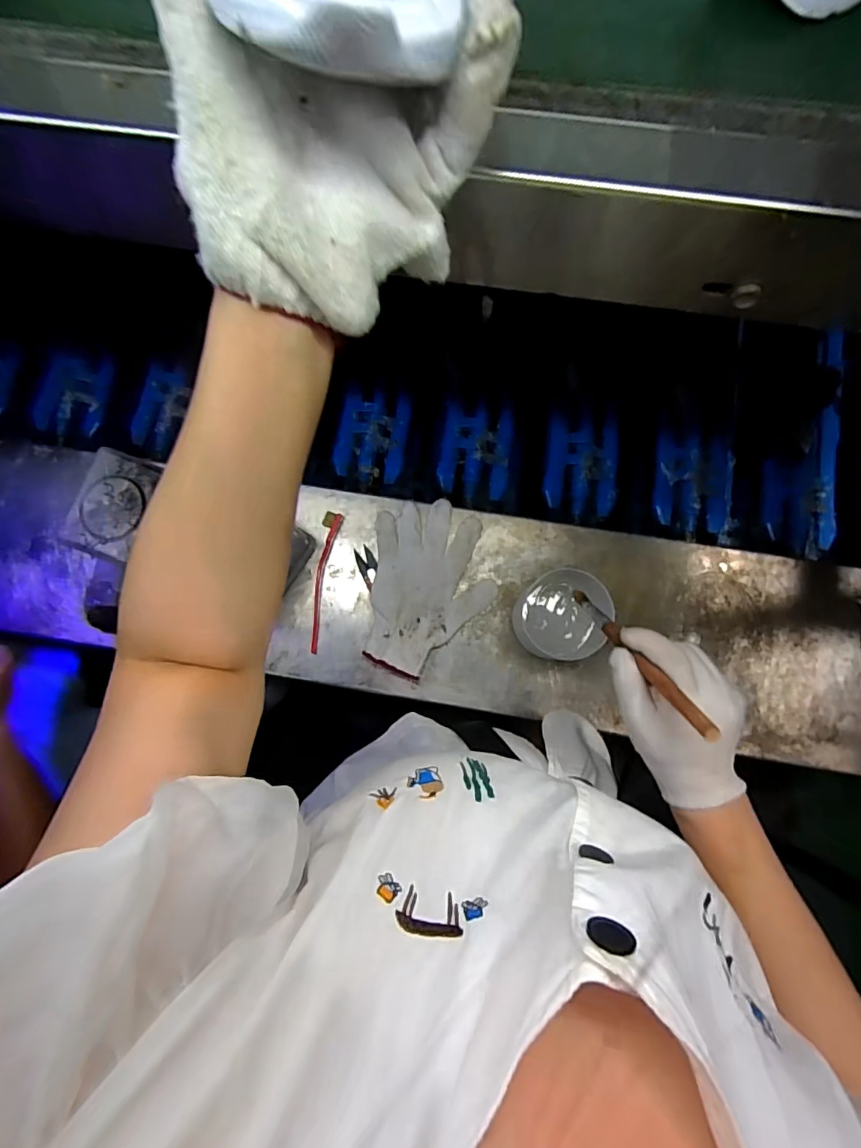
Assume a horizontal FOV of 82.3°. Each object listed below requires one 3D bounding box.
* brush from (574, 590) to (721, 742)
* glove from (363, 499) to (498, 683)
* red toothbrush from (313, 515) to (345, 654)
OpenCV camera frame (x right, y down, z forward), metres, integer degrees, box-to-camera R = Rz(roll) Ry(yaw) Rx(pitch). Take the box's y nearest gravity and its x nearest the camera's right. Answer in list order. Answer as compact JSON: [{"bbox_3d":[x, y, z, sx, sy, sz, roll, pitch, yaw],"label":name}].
[{"bbox_3d":[0.149,0.054,0.369,0.011,0.186,0.009,-17,113,-2],"label":"brush"},{"bbox_3d":[0.001,0.016,0.583,0.139,0.021,0.198,4,80,1],"label":"glove"},{"bbox_3d":[-0.127,0.009,0.587,0.022,0.014,0.168,6,80,2],"label":"red toothbrush"}]

